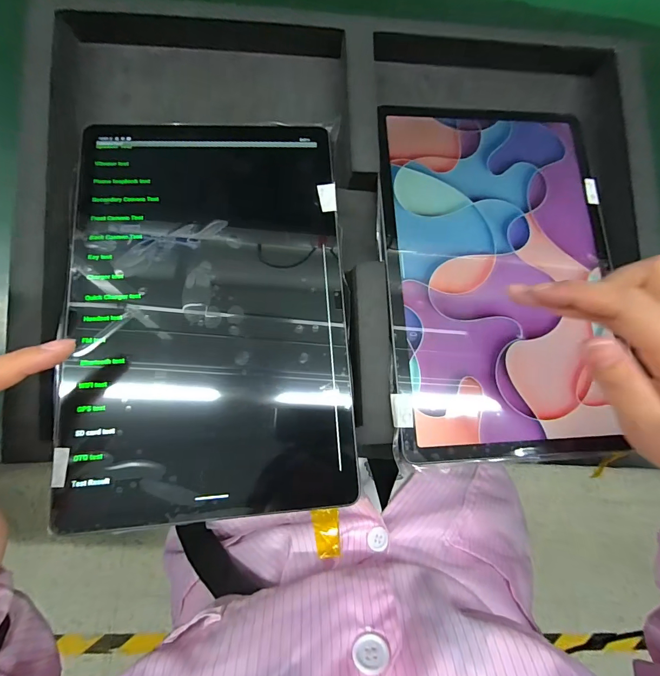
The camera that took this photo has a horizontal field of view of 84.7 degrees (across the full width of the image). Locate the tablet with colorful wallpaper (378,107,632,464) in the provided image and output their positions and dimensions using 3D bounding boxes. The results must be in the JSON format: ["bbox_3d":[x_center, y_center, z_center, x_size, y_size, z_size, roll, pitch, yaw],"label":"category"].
[{"bbox_3d":[0.119,-0.051,0.251,0.159,0.007,0.253,0,79,-6],"label":"tablet with colorful wallpaper"}]

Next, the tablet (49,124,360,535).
[{"bbox_3d":[-0.074,-0.023,0.227,0.164,0.006,0.252,-3,78,-6],"label":"tablet"}]

